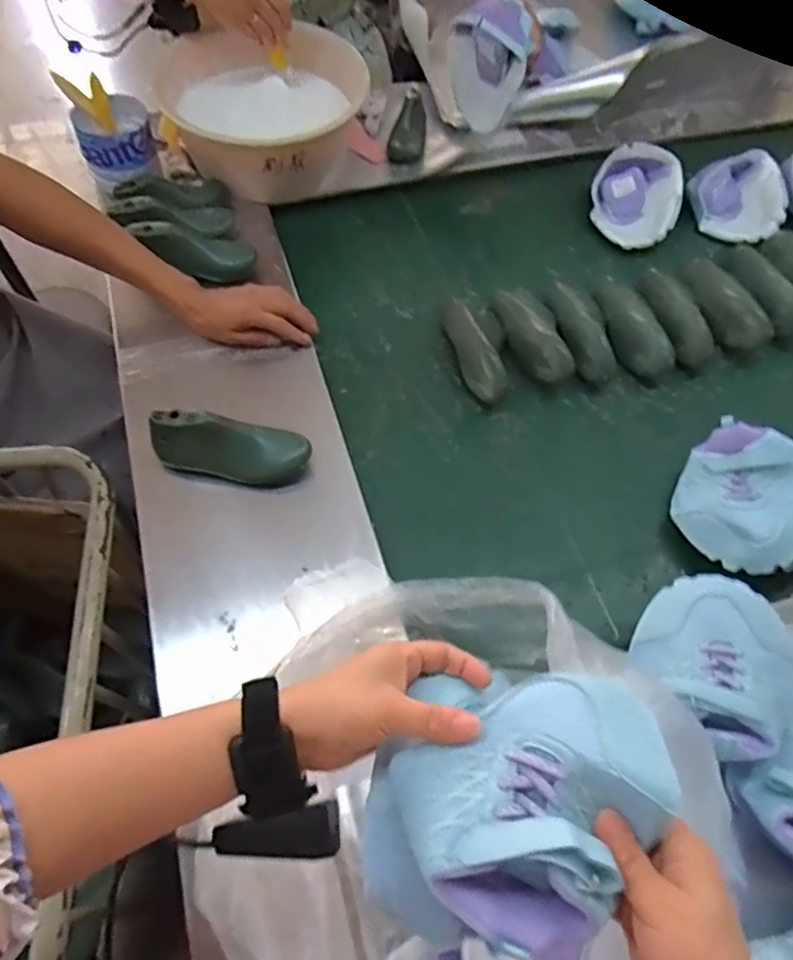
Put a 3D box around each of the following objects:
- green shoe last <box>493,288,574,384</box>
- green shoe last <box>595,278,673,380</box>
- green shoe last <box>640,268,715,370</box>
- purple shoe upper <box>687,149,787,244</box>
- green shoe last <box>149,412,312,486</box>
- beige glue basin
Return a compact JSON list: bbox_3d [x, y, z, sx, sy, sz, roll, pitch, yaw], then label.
[{"bbox_3d":[0.186,-0.200,0.844,0.068,0.049,0.173,-18,64,-10],"label":"green shoe last"},{"bbox_3d":[0.326,-0.219,0.866,0.064,0.053,0.173,-12,63,-7],"label":"green shoe last"},{"bbox_3d":[0.386,-0.229,0.876,0.078,0.039,0.156,-5,63,-4],"label":"green shoe last"},{"bbox_3d":[0.539,-0.446,0.999,0.135,0.054,0.155,-8,63,-5],"label":"purple shoe upper"},{"bbox_3d":[-0.184,-0.036,0.695,0.171,0.079,0.051,6,62,2],"label":"green shoe last"},{"bbox_3d":[-0.205,-0.567,0.952,0.253,0.129,0.272,-38,69,-19],"label":"beige glue basin"}]

